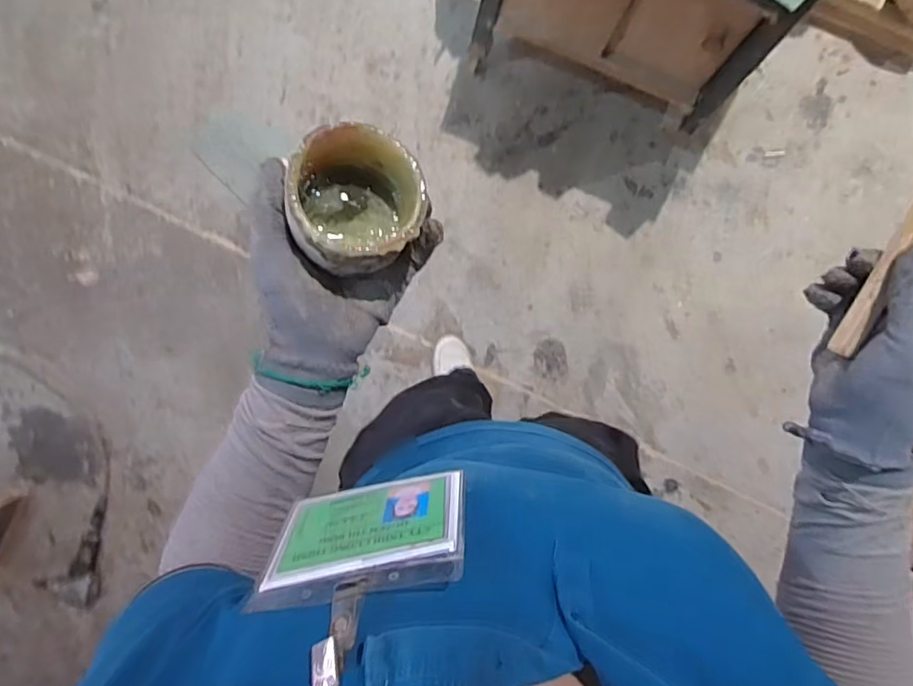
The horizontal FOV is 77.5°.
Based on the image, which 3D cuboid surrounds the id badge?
[{"bbox_3d":[-0.044,0.095,0.283,0.096,0.081,0.004,-12,110,5],"label":"id badge"}]

